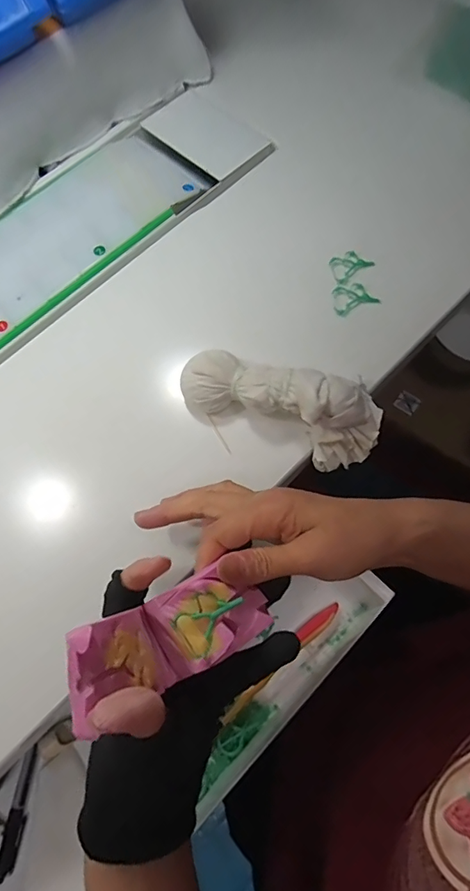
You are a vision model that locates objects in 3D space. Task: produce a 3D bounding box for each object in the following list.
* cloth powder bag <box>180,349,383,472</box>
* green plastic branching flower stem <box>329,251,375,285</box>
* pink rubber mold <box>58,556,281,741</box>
[{"bbox_3d":[0.034,-0.032,0.357,0.157,0.052,0.061,17,71,8],"label":"cloth powder bag"},{"bbox_3d":[0.106,-0.168,0.426,0.036,0.009,0.028,-30,71,-9],"label":"green plastic branching flower stem"},{"bbox_3d":[-0.036,0.101,0.241,0.111,0.042,0.046,-5,63,-42],"label":"pink rubber mold"}]

